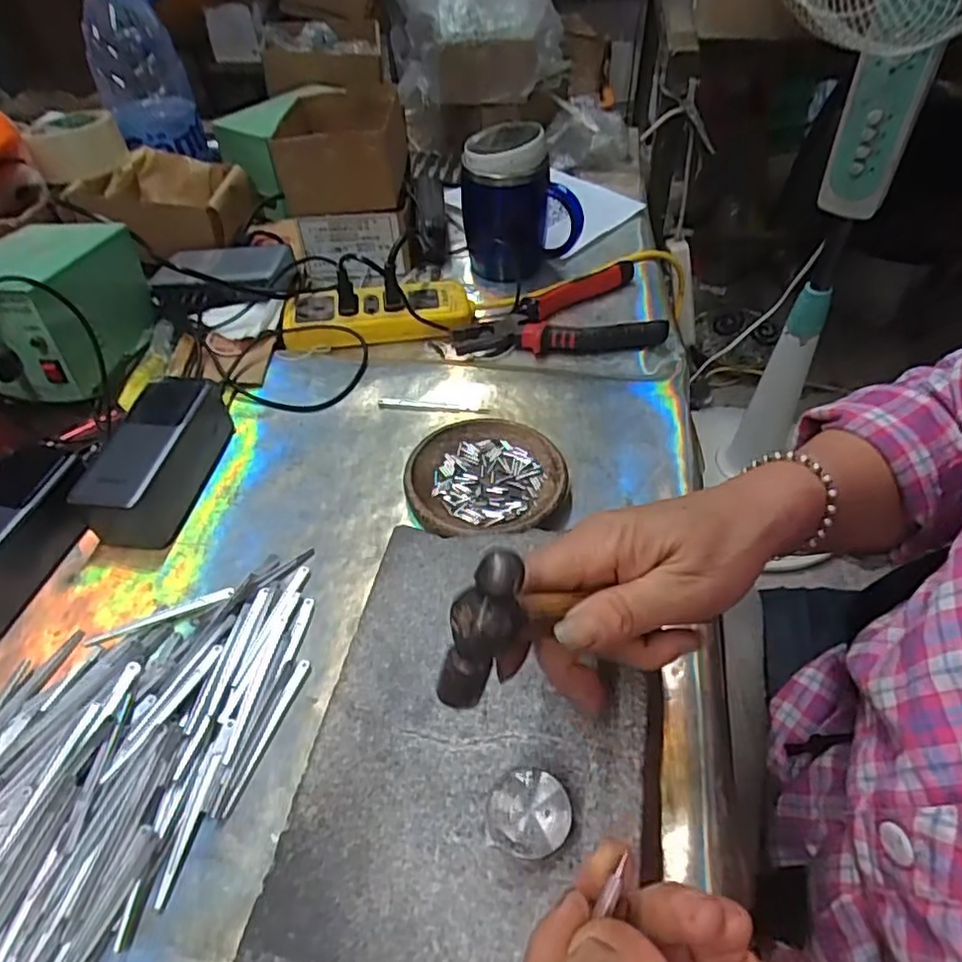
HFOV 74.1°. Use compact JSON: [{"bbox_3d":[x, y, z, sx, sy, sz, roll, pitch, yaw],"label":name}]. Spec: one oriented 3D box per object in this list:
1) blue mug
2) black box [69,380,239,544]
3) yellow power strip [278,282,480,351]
[{"bbox_3d":[0.039,-0.275,0.640,0.112,0.134,0.083,-9,49,-5],"label":"blue mug"},{"bbox_3d":[-0.241,-0.022,0.477,0.057,0.056,0.132,5,49,7],"label":"black box"},{"bbox_3d":[-0.100,-0.163,0.612,0.175,0.030,0.062,-9,49,-5],"label":"yellow power strip"}]

